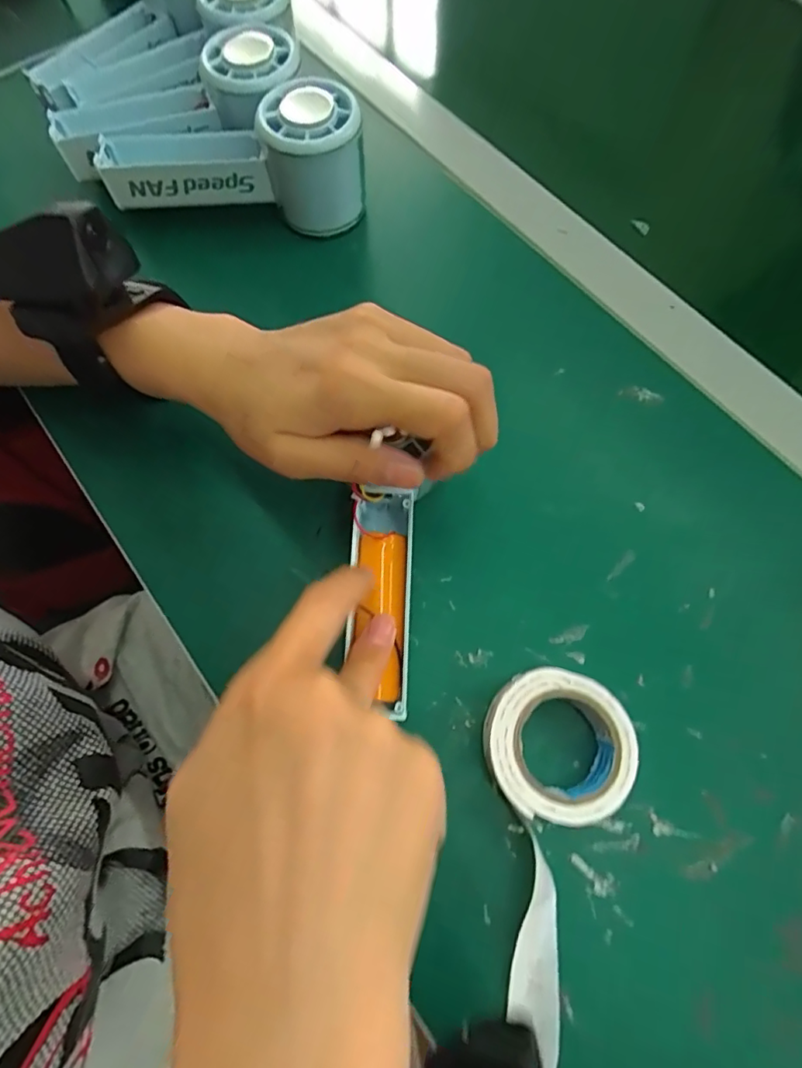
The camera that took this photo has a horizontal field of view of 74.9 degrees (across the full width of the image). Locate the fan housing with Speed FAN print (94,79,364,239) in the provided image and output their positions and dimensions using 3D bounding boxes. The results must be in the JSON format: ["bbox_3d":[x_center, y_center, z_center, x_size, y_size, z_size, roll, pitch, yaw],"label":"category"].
[{"bbox_3d":[-0.099,-0.222,0.306,0.152,0.059,0.044,3,70,0],"label":"fan housing with Speed FAN print"}]

